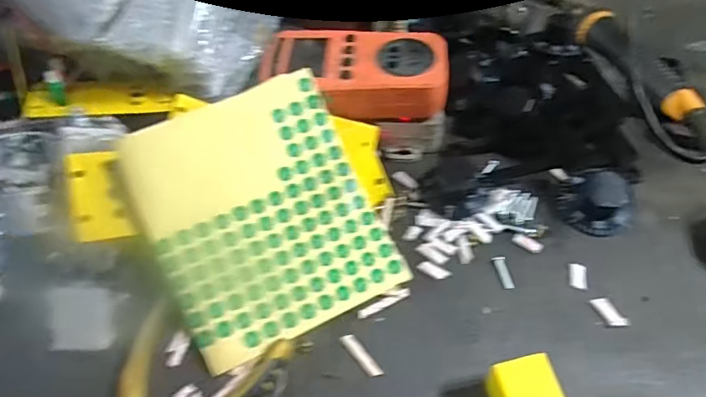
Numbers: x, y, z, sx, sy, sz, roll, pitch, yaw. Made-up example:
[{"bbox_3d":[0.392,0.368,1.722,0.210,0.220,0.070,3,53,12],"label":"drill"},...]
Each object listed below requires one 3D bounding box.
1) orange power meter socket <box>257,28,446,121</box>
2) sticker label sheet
[{"bbox_3d":[0.002,-0.090,0.354,0.128,0.026,0.080,2,54,3],"label":"orange power meter socket"},{"bbox_3d":[-0.055,0.010,0.310,0.133,0.009,0.151,-24,84,-13],"label":"sticker label sheet"}]

